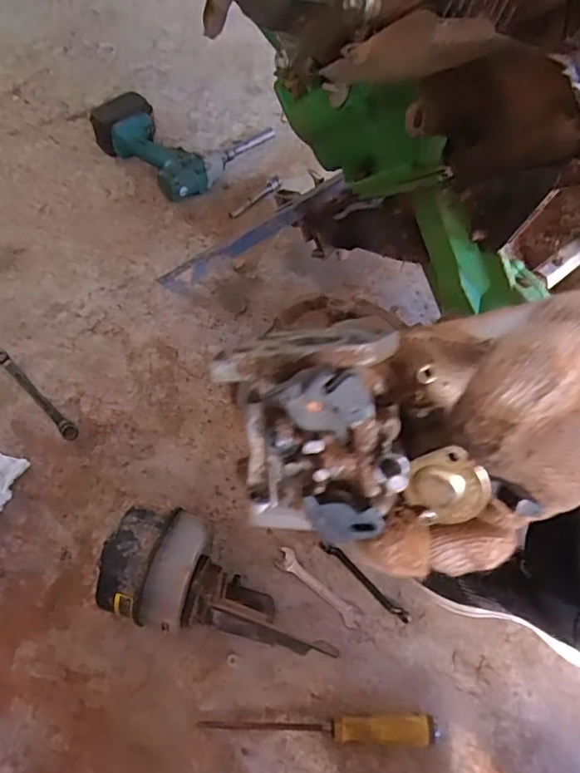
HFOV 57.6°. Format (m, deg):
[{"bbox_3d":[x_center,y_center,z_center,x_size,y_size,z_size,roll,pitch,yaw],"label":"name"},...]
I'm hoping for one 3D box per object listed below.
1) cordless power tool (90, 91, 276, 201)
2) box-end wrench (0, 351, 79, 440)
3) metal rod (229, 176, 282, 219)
[{"bbox_3d":[-0.218,-0.494,1.024,0.268,0.090,0.239,36,67,17],"label":"cordless power tool"},{"bbox_3d":[-0.387,0.009,0.797,0.201,0.013,0.020,41,69,19],"label":"box-end wrench"},{"bbox_3d":[-0.062,-0.348,0.978,0.119,0.019,0.025,-39,69,-19],"label":"metal rod"}]

